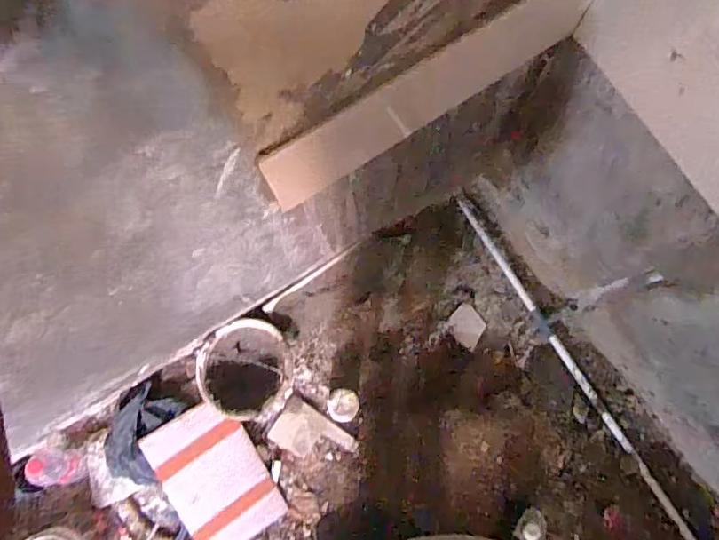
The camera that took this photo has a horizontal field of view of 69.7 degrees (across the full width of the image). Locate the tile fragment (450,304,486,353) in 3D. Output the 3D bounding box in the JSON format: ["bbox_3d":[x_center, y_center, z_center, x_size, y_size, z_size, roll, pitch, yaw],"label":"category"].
[{"bbox_3d":[0.377,0.200,1.804,0.110,0.021,0.134,-39,82,-6],"label":"tile fragment"}]

